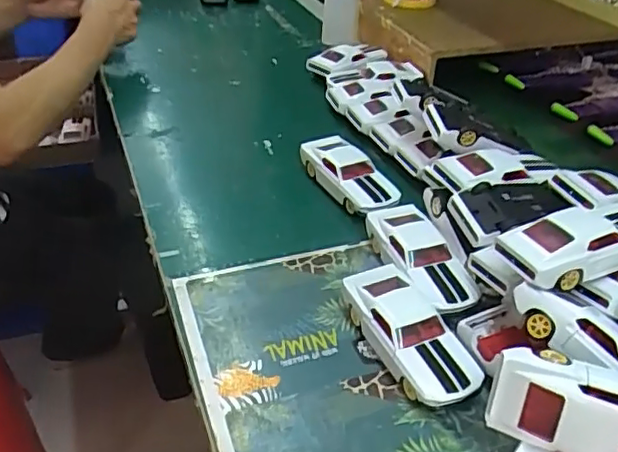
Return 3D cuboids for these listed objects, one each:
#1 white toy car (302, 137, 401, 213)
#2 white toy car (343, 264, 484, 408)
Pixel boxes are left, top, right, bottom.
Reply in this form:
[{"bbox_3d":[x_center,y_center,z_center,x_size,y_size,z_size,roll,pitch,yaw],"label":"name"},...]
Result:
[{"bbox_3d":[0.045,-0.051,0.623,0.056,0.031,0.128,-14,40,-23],"label":"white toy car"},{"bbox_3d":[0.074,0.079,0.450,0.053,0.033,0.124,-15,40,-24],"label":"white toy car"}]

